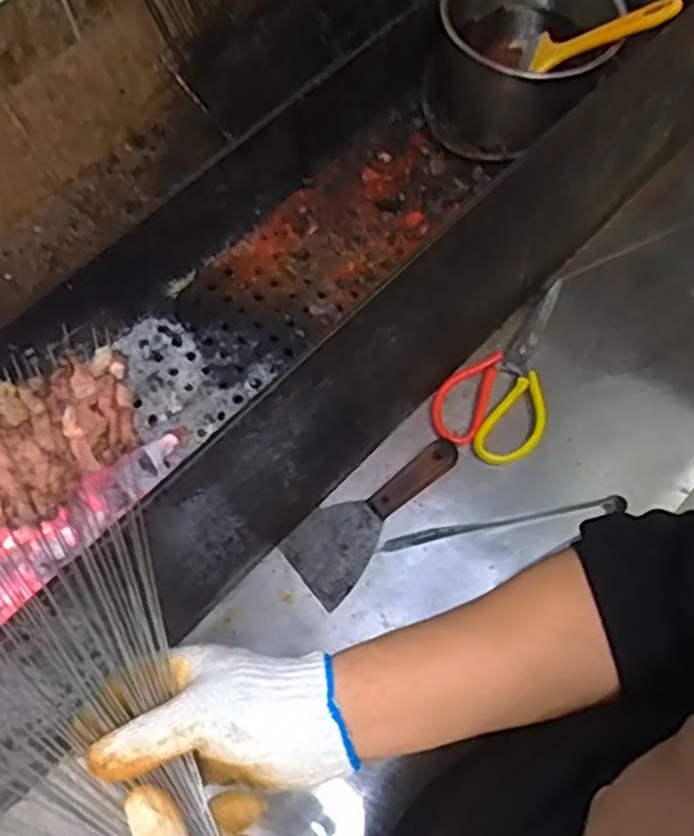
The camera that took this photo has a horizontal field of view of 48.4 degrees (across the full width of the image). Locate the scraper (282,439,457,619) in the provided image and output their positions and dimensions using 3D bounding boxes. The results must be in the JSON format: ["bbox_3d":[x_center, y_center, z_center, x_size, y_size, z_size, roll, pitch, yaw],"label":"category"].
[{"bbox_3d":[0.025,0.087,0.757,0.079,0.024,0.195,41,73,19],"label":"scraper"}]

